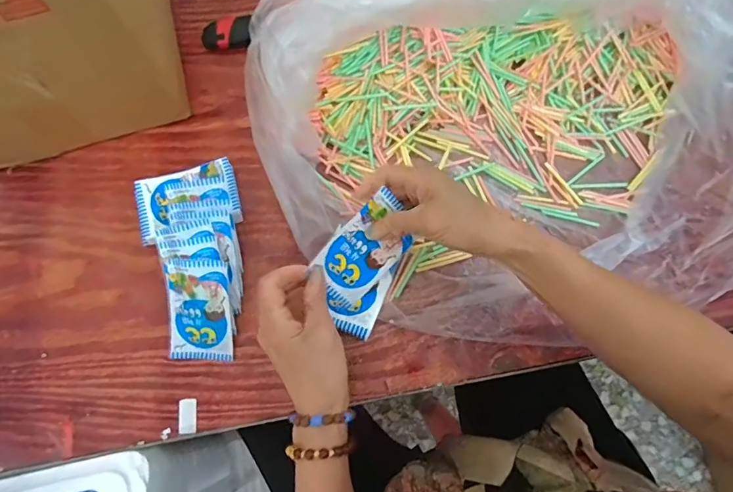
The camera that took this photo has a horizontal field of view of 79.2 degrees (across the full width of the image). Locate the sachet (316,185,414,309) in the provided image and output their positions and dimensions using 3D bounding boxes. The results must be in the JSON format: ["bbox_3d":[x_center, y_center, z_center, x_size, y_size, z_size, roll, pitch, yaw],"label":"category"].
[{"bbox_3d":[-0.001,0.004,0.408,0.061,0.005,0.102,40,94,-27],"label":"sachet"}]

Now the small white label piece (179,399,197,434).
[{"bbox_3d":[-0.179,0.171,0.445,0.018,0.004,0.033,-5,72,1],"label":"small white label piece"}]

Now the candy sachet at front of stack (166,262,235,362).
[{"bbox_3d":[-0.171,0.067,0.450,0.066,0.010,0.104,-1,101,5],"label":"candy sachet at front of stack"}]

